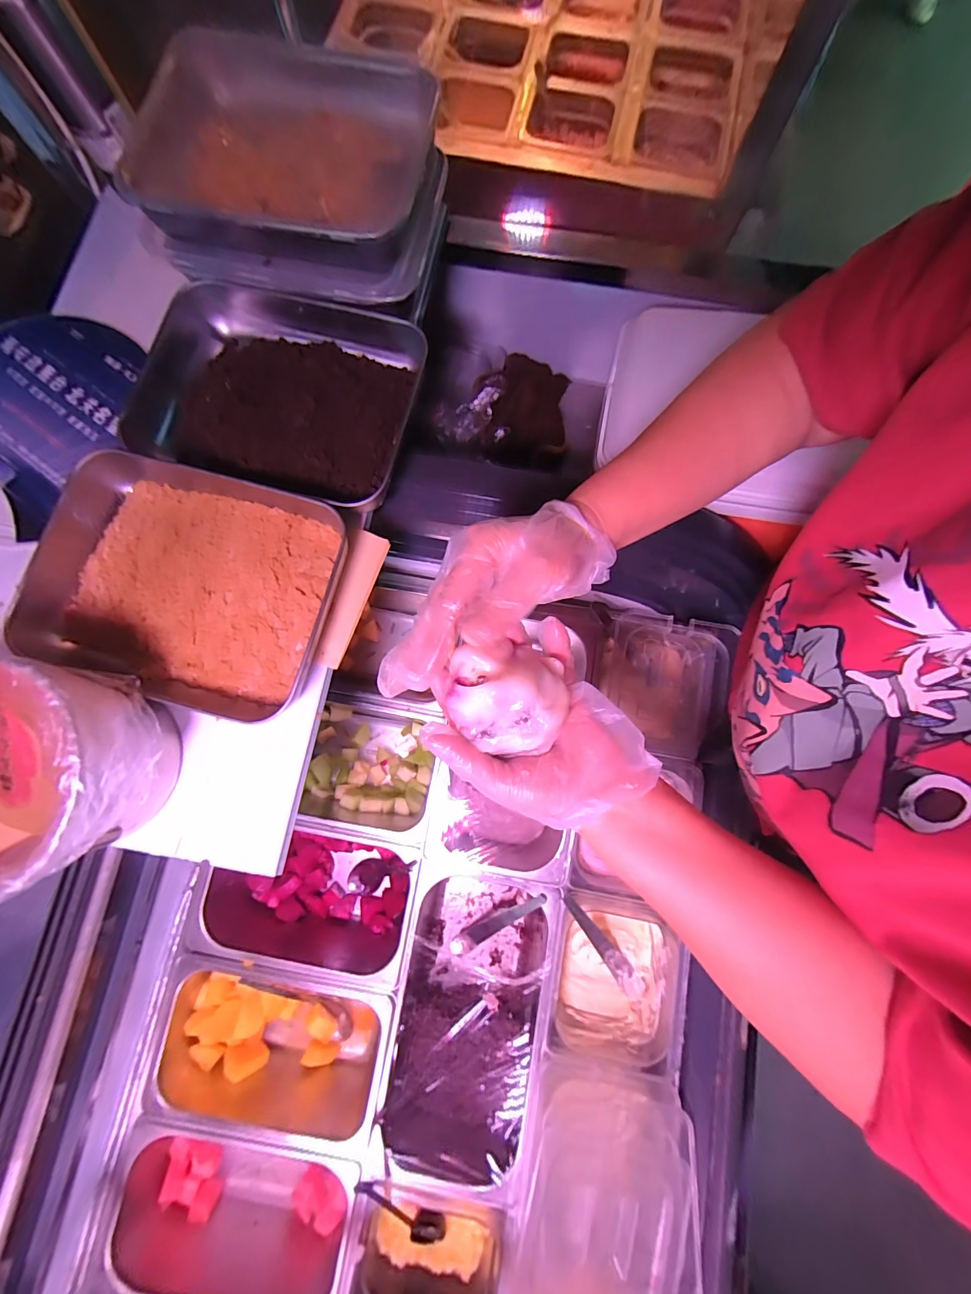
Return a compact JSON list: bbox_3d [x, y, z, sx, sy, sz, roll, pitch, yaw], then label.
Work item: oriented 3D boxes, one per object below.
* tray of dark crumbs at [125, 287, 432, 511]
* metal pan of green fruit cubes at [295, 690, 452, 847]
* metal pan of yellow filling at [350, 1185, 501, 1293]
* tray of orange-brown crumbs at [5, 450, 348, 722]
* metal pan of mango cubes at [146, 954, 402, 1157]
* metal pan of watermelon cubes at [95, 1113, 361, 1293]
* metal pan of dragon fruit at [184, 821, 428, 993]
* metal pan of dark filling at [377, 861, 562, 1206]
[{"bbox_3d":[-0.201,-0.235,0.387,0.263,0.041,0.188,13,80,3],"label":"tray of dark crumbs"},{"bbox_3d":[-0.152,0.157,0.555,0.197,0.089,0.168,9,80,2],"label":"metal pan of green fruit cubes"},{"bbox_3d":[-0.067,0.673,0.462,0.147,0.084,0.153,8,80,2],"label":"metal pan of yellow filling"},{"bbox_3d":[-0.268,-0.058,0.362,0.266,0.049,0.194,17,80,4],"label":"tray of orange-brown crumbs"},{"bbox_3d":[-0.246,0.463,0.501,0.257,0.089,0.166,10,80,2],"label":"metal pan of mango cubes"},{"bbox_3d":[-0.278,0.629,0.477,0.257,0.098,0.169,6,79,2],"label":"metal pan of watermelon cubes"},{"bbox_3d":[-0.217,0.305,0.531,0.258,0.102,0.159,9,80,2],"label":"metal pan of dragon fruit"},{"bbox_3d":[-0.017,0.438,0.516,0.165,0.113,0.315,9,80,2],"label":"metal pan of dark filling"}]

